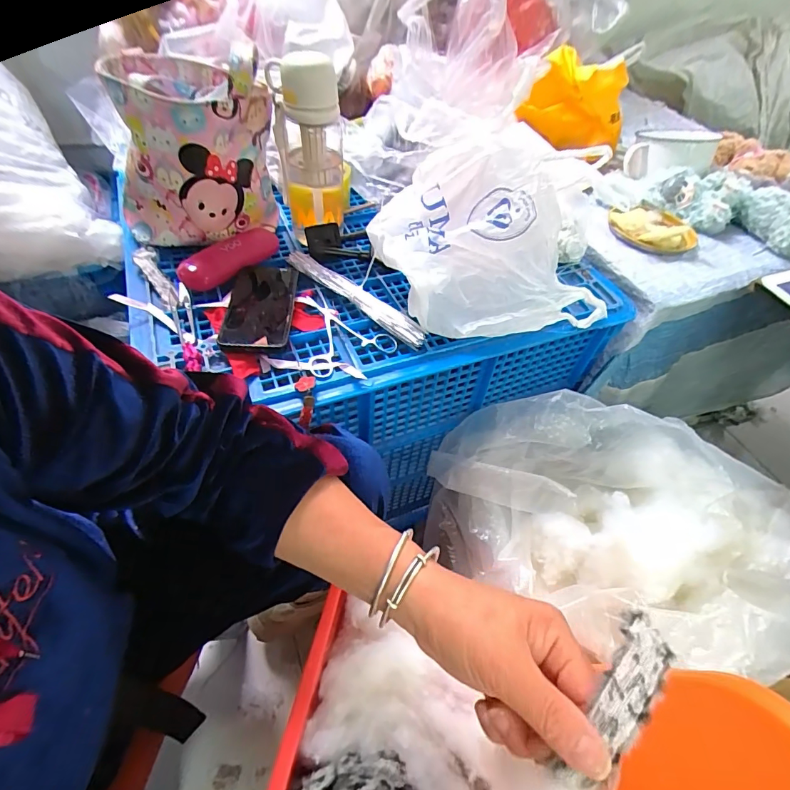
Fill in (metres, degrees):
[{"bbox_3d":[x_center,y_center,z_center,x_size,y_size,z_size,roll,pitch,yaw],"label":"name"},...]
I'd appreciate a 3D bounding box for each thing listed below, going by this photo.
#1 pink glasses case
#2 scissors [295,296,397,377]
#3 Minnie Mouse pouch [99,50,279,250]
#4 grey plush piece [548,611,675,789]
[{"bbox_3d":[-0.229,-0.195,0.586,0.055,0.032,0.160,37,58,22],"label":"pink glasses case"},{"bbox_3d":[-0.061,-0.082,0.535,0.109,0.017,0.134,-10,54,-13],"label":"scissors"},{"bbox_3d":[-0.265,-0.315,0.557,0.132,0.219,0.175,32,56,19],"label":"Minnie Mouse pouch"},{"bbox_3d":[0.119,0.161,0.220,0.023,0.019,0.097,37,61,22],"label":"grey plush piece"}]

